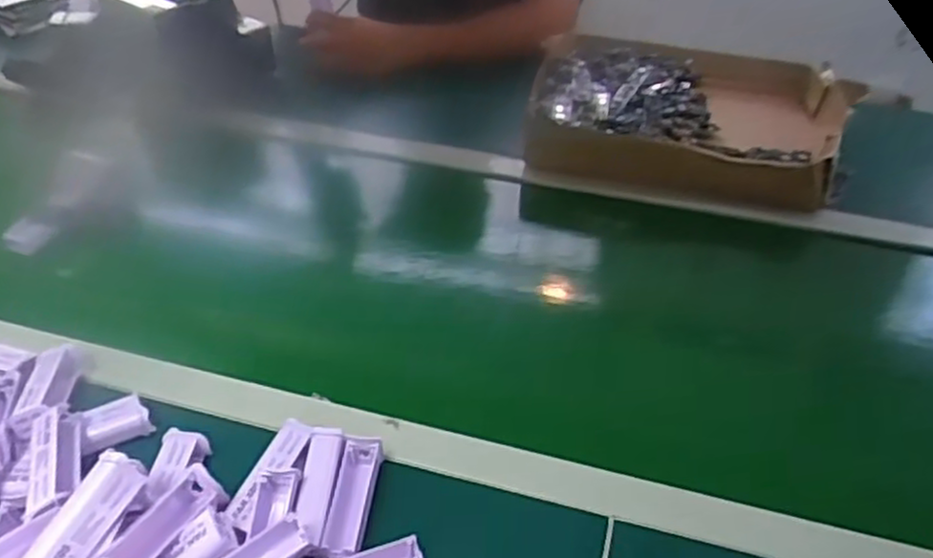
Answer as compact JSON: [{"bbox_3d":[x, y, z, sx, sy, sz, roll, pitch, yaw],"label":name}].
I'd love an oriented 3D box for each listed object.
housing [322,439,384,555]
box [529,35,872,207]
[{"bbox_3d":[-0.089,0.171,0.585,0.032,0.029,0.097,5,41,5],"label":"housing"},{"bbox_3d":[0.280,-0.219,0.996,0.370,0.074,0.278,13,43,13],"label":"box"}]

